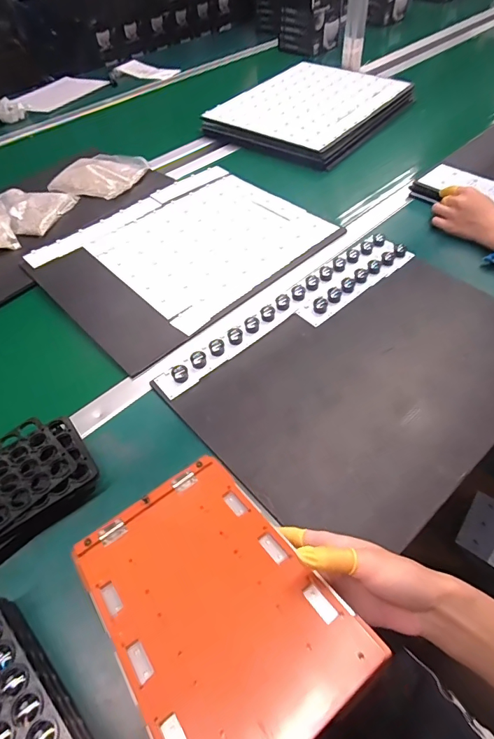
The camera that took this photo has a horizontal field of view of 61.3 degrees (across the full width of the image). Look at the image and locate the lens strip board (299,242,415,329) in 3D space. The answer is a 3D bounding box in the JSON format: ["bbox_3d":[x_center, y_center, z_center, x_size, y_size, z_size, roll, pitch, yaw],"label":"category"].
[{"bbox_3d":[0.180,-0.145,0.674,0.237,0.012,0.045,-36,59,-21],"label":"lens strip board"}]

